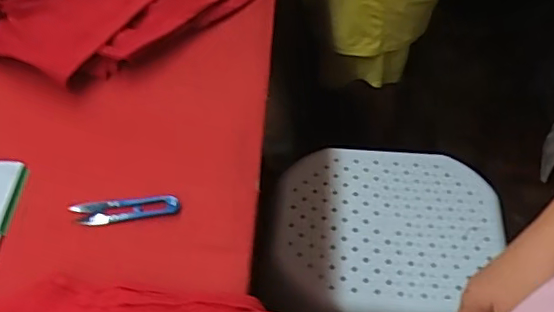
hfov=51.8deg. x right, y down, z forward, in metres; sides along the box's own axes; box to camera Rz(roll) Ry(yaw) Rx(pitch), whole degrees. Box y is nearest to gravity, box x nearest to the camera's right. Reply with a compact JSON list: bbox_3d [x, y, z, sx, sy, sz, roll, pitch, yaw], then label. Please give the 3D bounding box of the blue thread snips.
[{"bbox_3d":[-0.149,0.051,0.562,0.103,0.009,0.023,-8,53,-4],"label":"blue thread snips"}]

